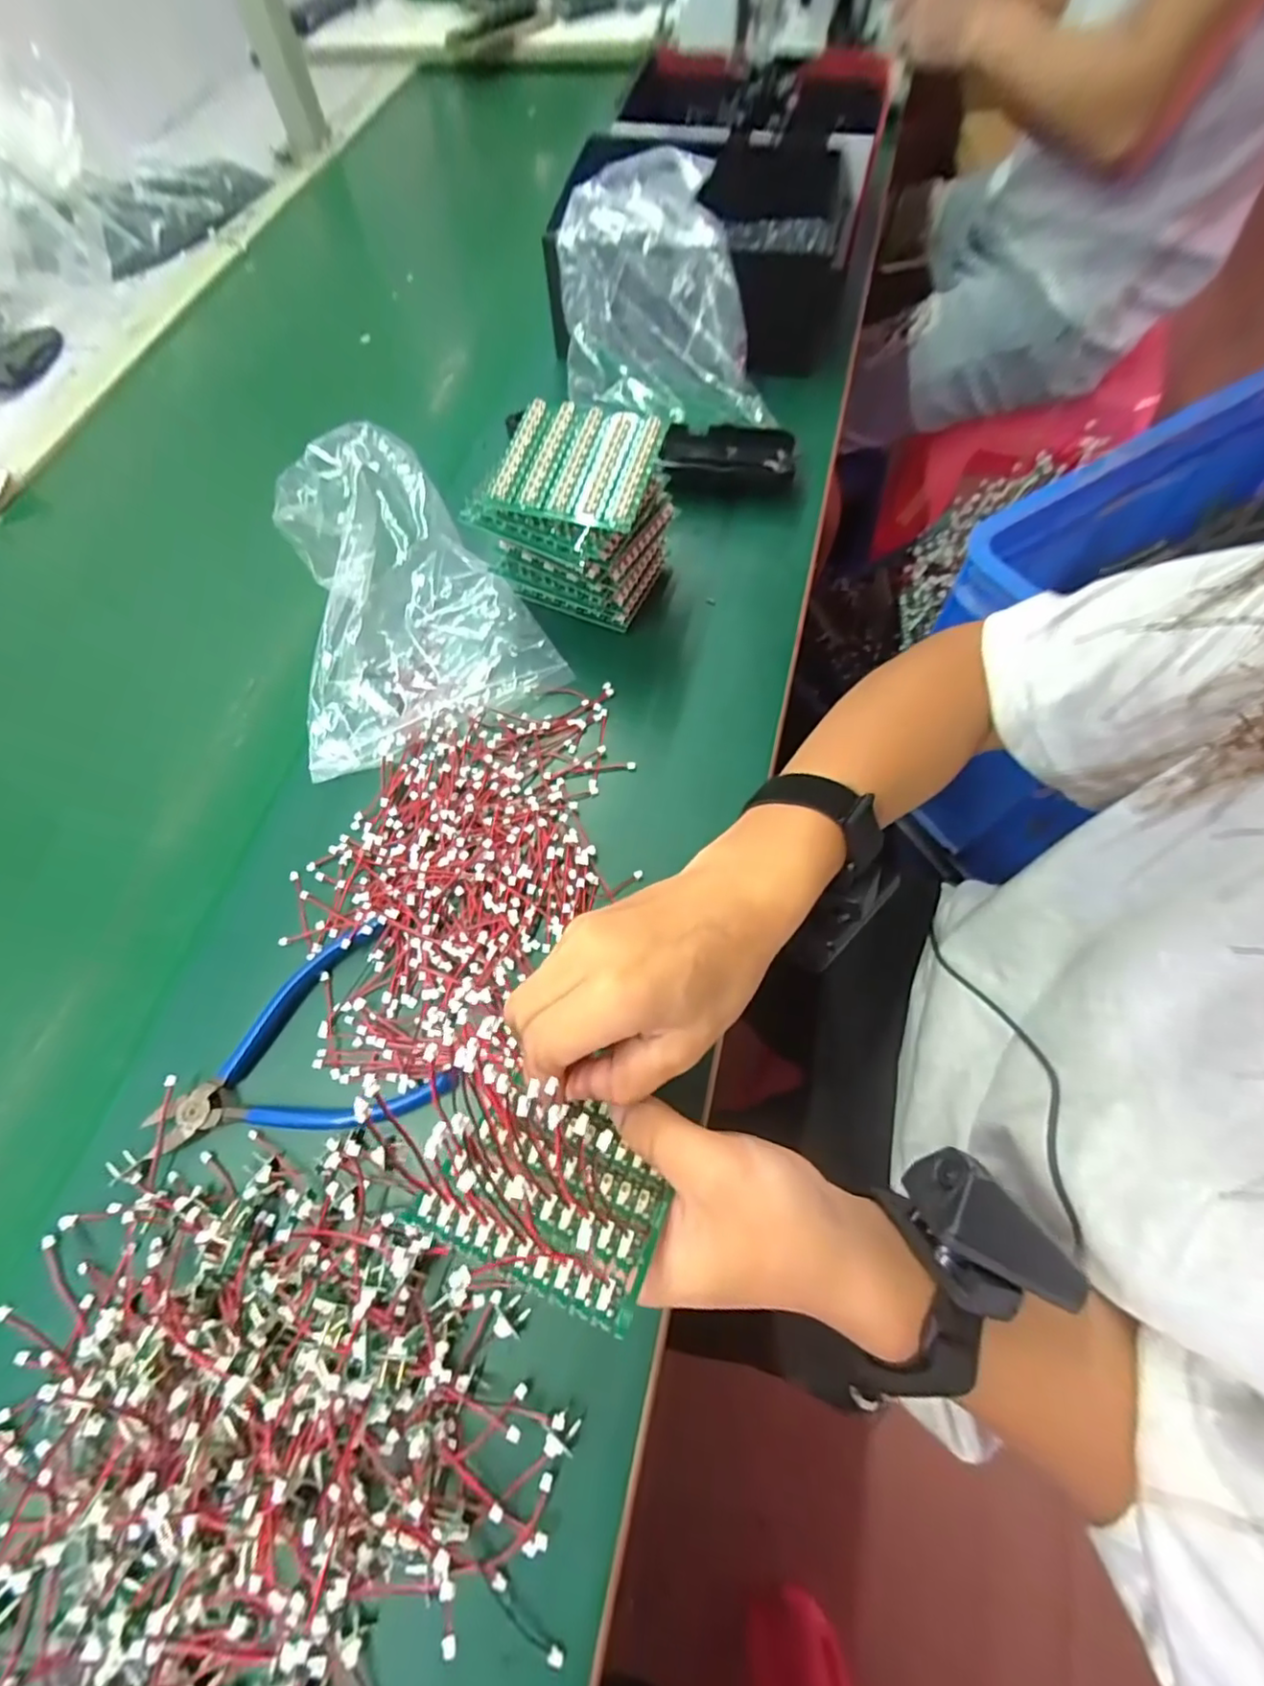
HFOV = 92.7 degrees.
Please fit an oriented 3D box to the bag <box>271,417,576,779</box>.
[{"bbox_3d":[-0.168,-0.171,0.397,0.170,0.063,0.211,-29,68,-9],"label":"bag"}]

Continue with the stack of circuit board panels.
[{"bbox_3d":[-0.037,-0.204,0.384,0.101,0.101,0.084,20,69,12],"label":"stack of circuit board panels"}]

